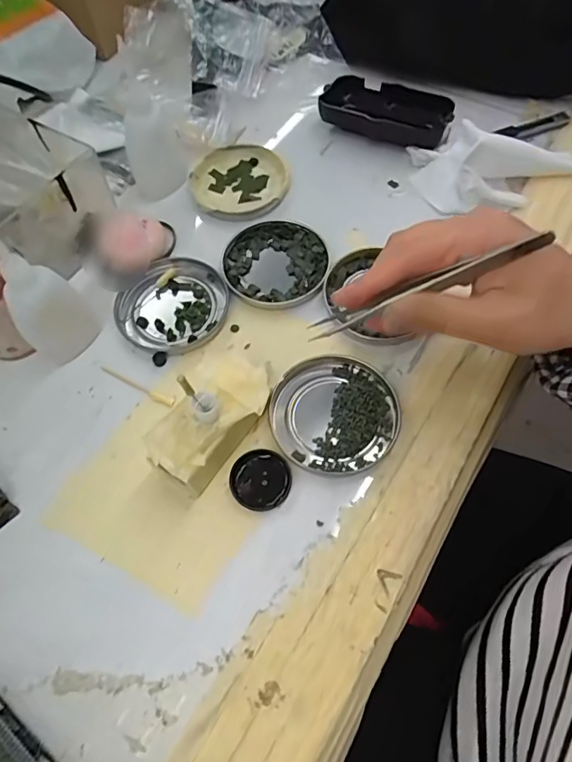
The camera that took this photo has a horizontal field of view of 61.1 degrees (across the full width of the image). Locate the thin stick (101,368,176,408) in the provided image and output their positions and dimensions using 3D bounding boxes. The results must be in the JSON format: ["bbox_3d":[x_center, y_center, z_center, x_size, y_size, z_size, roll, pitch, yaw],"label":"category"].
[{"bbox_3d":[-0.099,0.003,0.320,0.059,0.004,0.007,23,66,12],"label":"thin stick"}]

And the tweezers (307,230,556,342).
[{"bbox_3d":[0.065,-0.046,0.245,0.126,0.009,0.007,-20,58,33],"label":"tweezers"}]

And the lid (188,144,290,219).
[{"bbox_3d":[-0.038,-0.164,0.399,0.079,0.013,0.077,-1,64,1],"label":"lid"}]

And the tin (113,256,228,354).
[{"bbox_3d":[-0.083,-0.055,0.350,0.078,0.010,0.074,-1,64,1],"label":"tin"}]

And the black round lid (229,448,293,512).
[{"bbox_3d":[-0.015,0.058,0.288,0.036,0.005,0.035,-1,64,1],"label":"black round lid"}]

